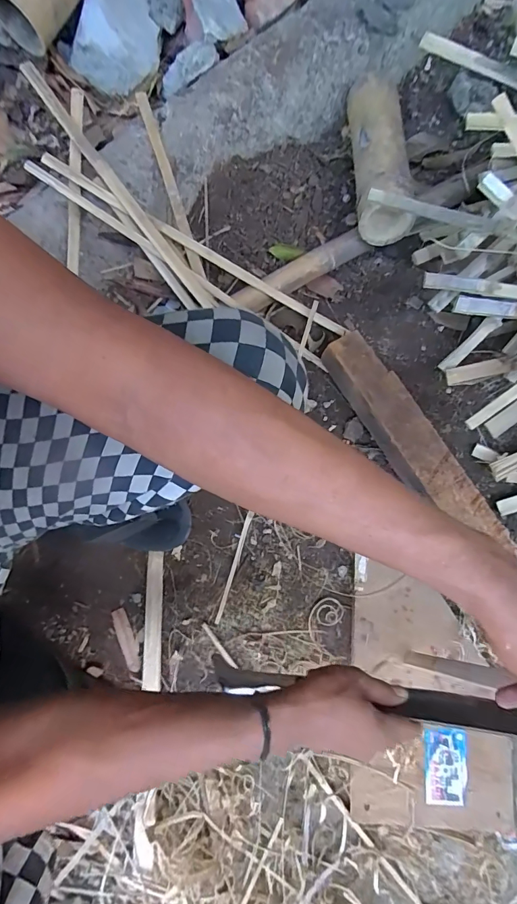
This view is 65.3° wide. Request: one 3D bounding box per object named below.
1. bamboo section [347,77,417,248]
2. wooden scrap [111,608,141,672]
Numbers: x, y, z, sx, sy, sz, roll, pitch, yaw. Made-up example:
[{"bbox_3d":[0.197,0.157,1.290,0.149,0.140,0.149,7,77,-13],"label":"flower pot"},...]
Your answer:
[{"bbox_3d":[0.190,-0.470,0.649,0.094,0.094,0.312,-3,65,24],"label":"bamboo section"},{"bbox_3d":[-0.192,0.272,0.581,0.020,0.004,0.088,-21,80,-5],"label":"wooden scrap"}]

